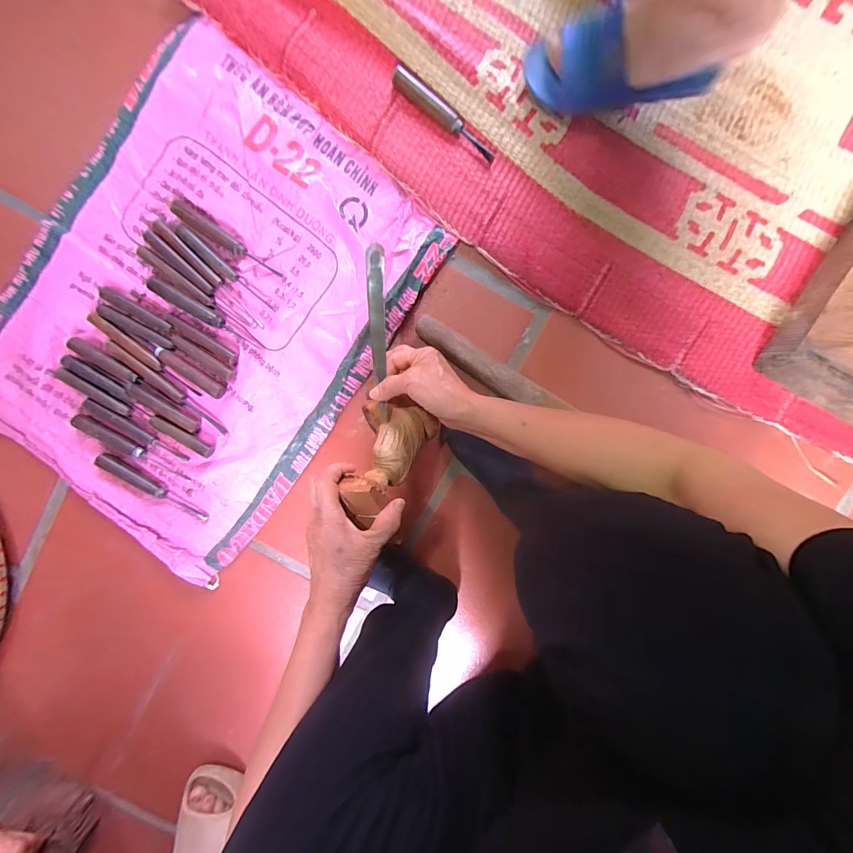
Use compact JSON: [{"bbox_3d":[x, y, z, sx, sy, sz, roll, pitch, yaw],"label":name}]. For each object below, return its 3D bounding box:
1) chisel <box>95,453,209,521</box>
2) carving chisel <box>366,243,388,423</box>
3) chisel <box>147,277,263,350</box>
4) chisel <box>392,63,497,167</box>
[{"bbox_3d":[-0.409,0.095,0.567,0.175,0.016,0.025,35,97,-2],"label":"chisel"},{"bbox_3d":[-0.054,-0.105,0.436,0.020,0.015,0.198,-1,98,2],"label":"carving chisel"},{"bbox_3d":[-0.316,-0.162,0.543,0.173,0.014,0.021,30,97,-2],"label":"chisel"},{"bbox_3d":[0.025,-0.409,0.498,0.161,0.020,0.026,37,97,-2],"label":"chisel"}]

